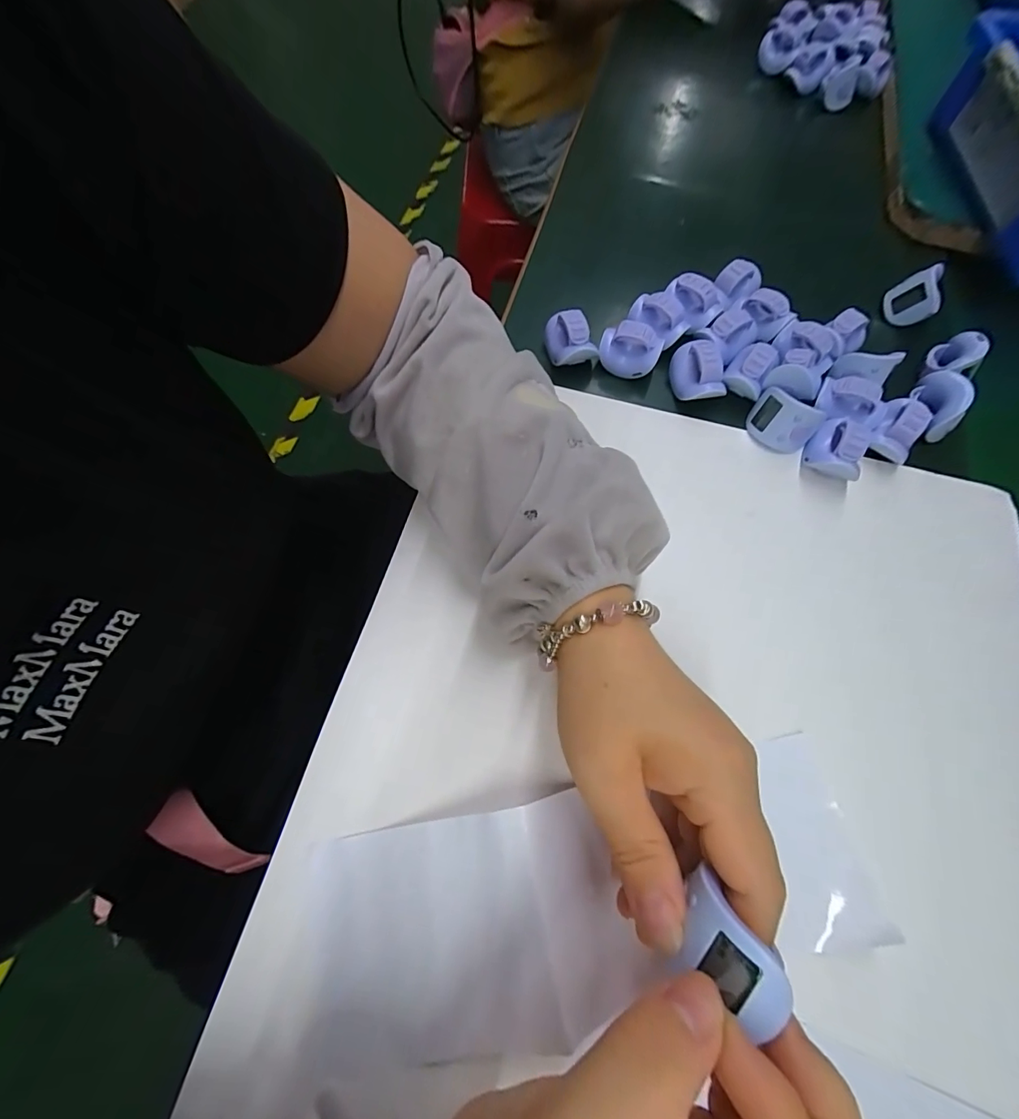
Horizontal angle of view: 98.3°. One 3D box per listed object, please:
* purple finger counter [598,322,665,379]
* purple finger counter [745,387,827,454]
[{"bbox_3d":[0.082,-0.143,0.302,0.040,0.028,0.020,29,71,8],"label":"purple finger counter"},{"bbox_3d":[0.177,-0.089,0.284,0.040,0.033,0.023,34,71,10],"label":"purple finger counter"}]

